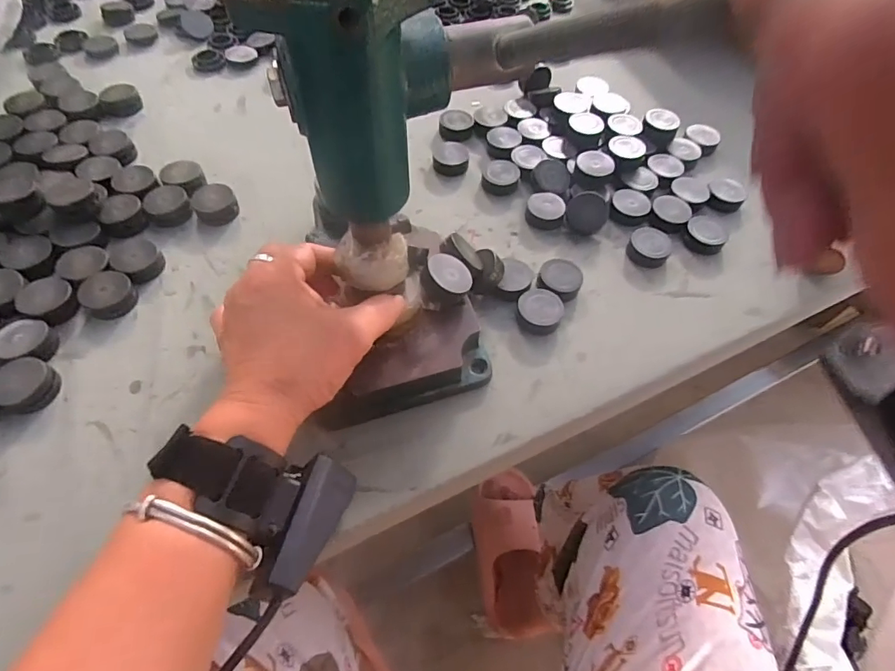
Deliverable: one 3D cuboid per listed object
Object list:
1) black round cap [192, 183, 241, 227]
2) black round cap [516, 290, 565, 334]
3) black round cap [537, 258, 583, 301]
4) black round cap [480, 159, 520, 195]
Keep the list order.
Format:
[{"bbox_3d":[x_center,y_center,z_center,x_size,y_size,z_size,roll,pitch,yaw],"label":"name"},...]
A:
[{"bbox_3d":[-0.188,-0.106,0.396,0.033,0.019,0.031,2,58,-3],"label":"black round cap"},{"bbox_3d":[0.067,-0.017,0.357,0.032,0.016,0.029,14,58,4],"label":"black round cap"},{"bbox_3d":[0.085,-0.041,0.371,0.032,0.018,0.032,2,58,-3],"label":"black round cap"},{"bbox_3d":[0.048,-0.145,0.439,0.032,0.012,0.037,8,58,1],"label":"black round cap"}]

